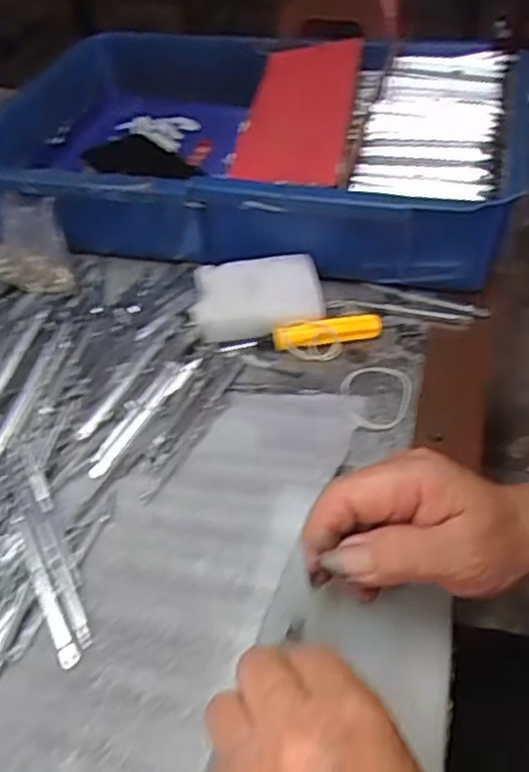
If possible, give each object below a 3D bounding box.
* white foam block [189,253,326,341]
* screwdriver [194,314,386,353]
[{"bbox_3d":[-0.004,-0.061,0.478,0.086,0.031,0.059,-5,45,-2],"label":"white foam block"},{"bbox_3d":[0.016,-0.034,0.454,0.123,0.015,0.016,-8,45,-5],"label":"screwdriver"}]

